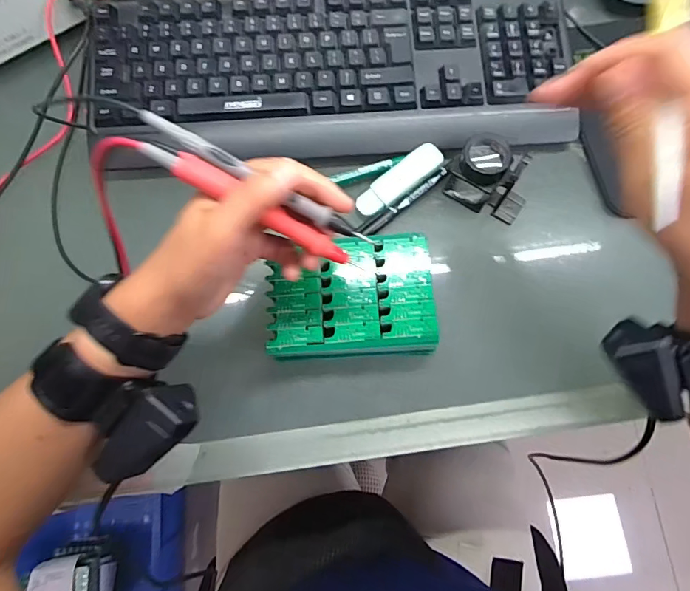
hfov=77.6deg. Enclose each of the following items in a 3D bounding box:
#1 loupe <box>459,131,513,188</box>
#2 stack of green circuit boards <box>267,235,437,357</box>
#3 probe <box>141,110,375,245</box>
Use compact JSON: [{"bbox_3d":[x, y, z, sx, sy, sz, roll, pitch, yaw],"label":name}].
[{"bbox_3d":[0.114,-0.110,0.348,0.038,0.024,0.031,12,76,3],"label":"loupe"},{"bbox_3d":[0.005,0.004,0.346,0.126,0.034,0.092,-4,76,-1],"label":"stack of green circuit boards"},{"bbox_3d":[-0.046,-0.063,0.243,0.140,0.009,0.011,27,76,-16],"label":"probe"}]

